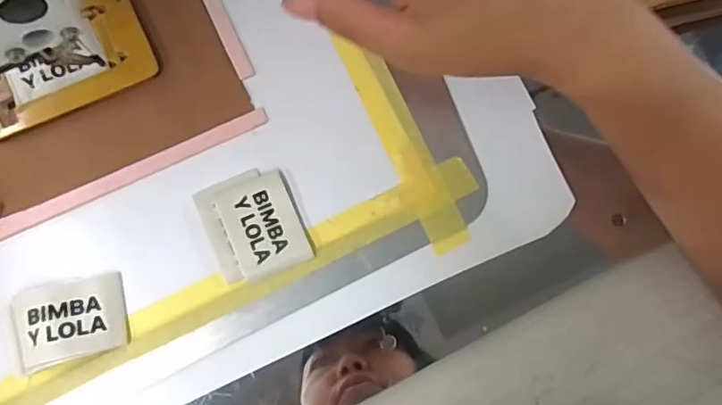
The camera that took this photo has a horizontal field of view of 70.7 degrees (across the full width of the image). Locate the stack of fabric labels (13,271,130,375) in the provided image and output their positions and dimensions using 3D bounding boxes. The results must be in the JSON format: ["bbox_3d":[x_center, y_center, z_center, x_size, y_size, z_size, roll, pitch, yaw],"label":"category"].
[{"bbox_3d":[-0.160,0.064,0.281,0.056,0.013,0.044,-14,80,-6],"label":"stack of fabric labels"}]

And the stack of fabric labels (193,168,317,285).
[{"bbox_3d":[-0.062,0.013,0.298,0.052,0.009,0.061,-23,81,-7],"label":"stack of fabric labels"}]

